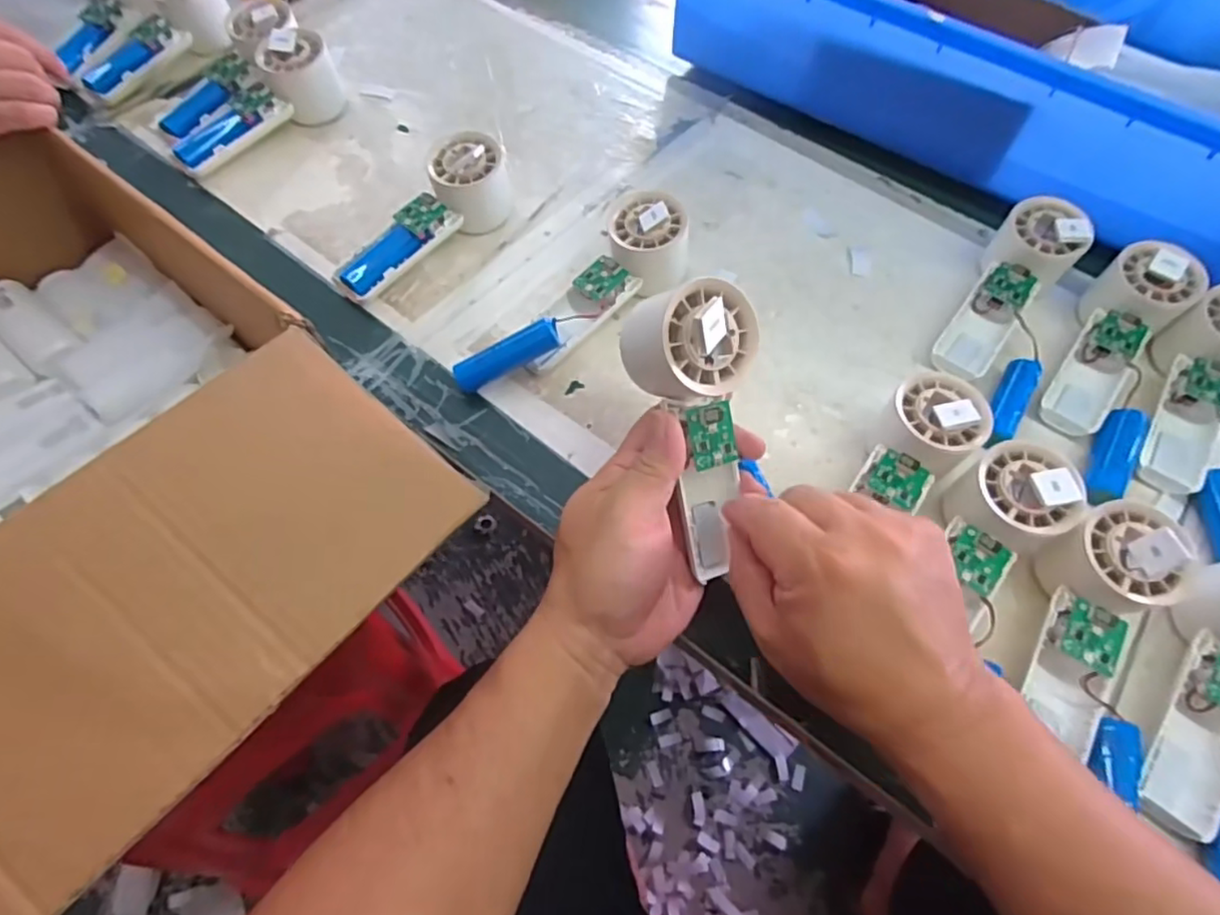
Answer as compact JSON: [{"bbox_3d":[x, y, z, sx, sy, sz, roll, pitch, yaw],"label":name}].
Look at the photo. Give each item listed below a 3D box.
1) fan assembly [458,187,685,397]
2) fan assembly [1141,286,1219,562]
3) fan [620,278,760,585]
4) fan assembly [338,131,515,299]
[{"bbox_3d":[-0.019,-0.106,0.442,0.058,0.059,0.193,38,66,17],"label":"fan assembly"},{"bbox_3d":[0.399,-0.026,0.428,0.073,0.050,0.186,17,77,8],"label":"fan assembly"},{"bbox_3d":[0.048,-0.014,0.339,0.062,0.152,0.045,-9,20,-6],"label":"fan"},{"bbox_3d":[-0.137,-0.178,0.478,0.048,0.057,0.153,35,66,15],"label":"fan assembly"}]

